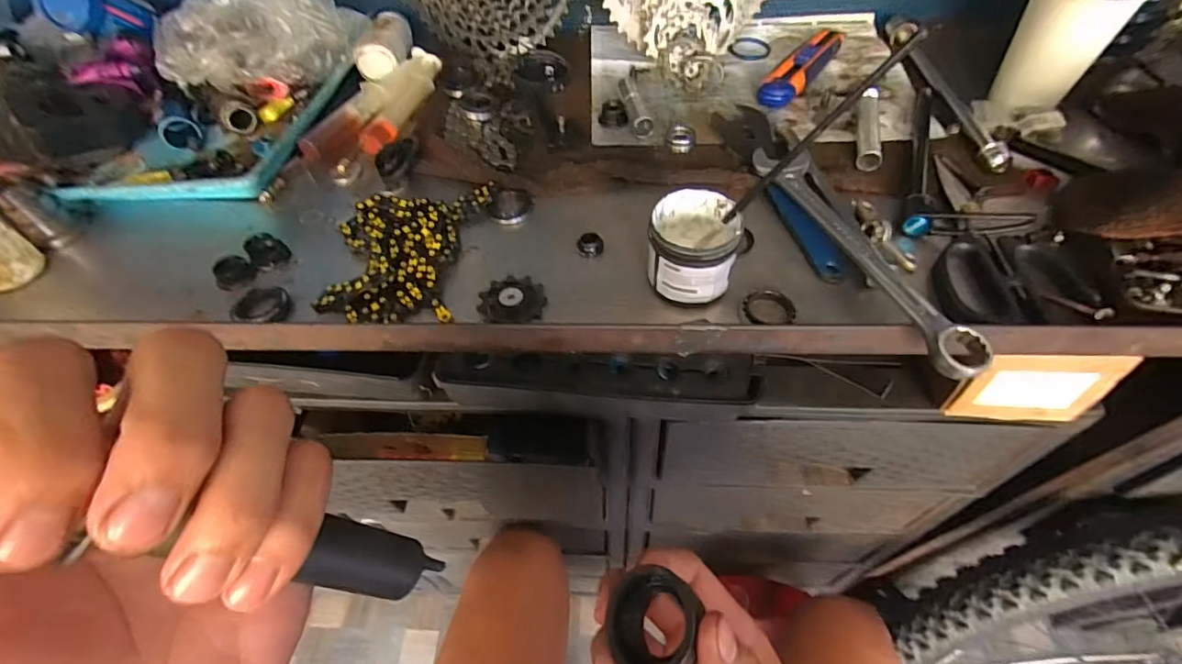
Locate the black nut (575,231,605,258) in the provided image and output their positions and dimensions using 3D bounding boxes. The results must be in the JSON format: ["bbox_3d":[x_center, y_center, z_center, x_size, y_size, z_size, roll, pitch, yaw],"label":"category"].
[{"bbox_3d":[0.000,-0.060,0.353,0.018,0.012,0.014,3,52,5],"label":"black nut"}]

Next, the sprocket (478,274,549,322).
[{"bbox_3d":[-0.050,-0.021,0.326,0.041,0.007,0.036,-1,52,1],"label":"sprocket"}]

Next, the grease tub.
[{"bbox_3d":[0.062,-0.051,0.312,0.050,0.046,0.054,-1,52,2],"label":"grease tub"}]

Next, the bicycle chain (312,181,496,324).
[{"bbox_3d":[-0.131,-0.063,0.355,0.094,0.015,0.132,3,52,5],"label":"bicycle chain"}]

